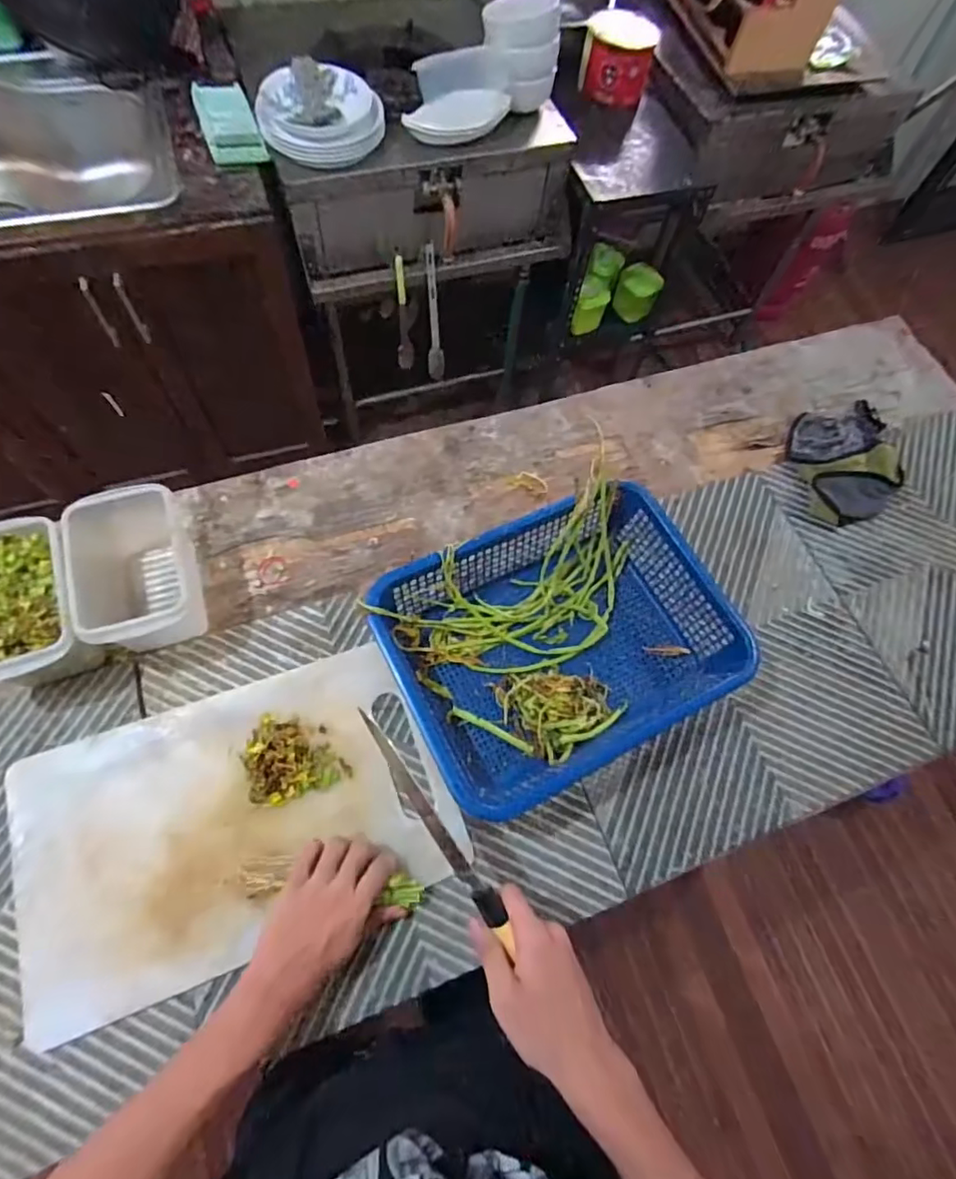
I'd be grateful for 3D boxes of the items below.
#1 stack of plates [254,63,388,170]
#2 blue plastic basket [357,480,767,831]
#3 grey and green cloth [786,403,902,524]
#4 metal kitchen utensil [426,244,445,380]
[{"bbox_3d":[-0.291,-0.872,1.079,0.209,0.056,0.189,-22,69,-13],"label":"stack of plates"},{"bbox_3d":[0.086,0.057,0.624,0.328,0.097,0.253,-25,69,-14],"label":"blue plastic basket"},{"bbox_3d":[0.483,-0.170,0.759,0.126,0.042,0.175,3,65,-2],"label":"grey and green cloth"},{"bbox_3d":[-0.096,-0.596,1.279,0.036,0.271,0.026,-6,44,-6],"label":"metal kitchen utensil"}]

